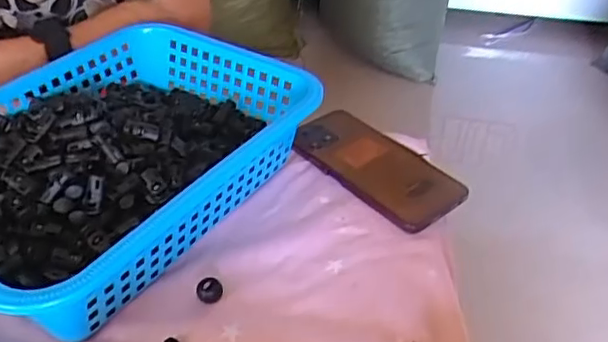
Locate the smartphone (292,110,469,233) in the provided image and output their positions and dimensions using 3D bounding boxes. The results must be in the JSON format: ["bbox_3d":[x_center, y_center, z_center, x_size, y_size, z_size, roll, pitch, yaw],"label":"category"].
[{"bbox_3d":[0.063,-0.008,0.530,0.077,0.010,0.158,-31,49,-33],"label":"smartphone"}]

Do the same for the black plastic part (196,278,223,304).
[{"bbox_3d":[-0.066,0.083,0.417,0.018,0.005,0.019,0,39,0],"label":"black plastic part"}]

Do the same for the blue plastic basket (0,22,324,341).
[{"bbox_3d":[-0.148,-0.007,0.466,0.208,0.077,0.293,24,45,26],"label":"blue plastic basket"}]

